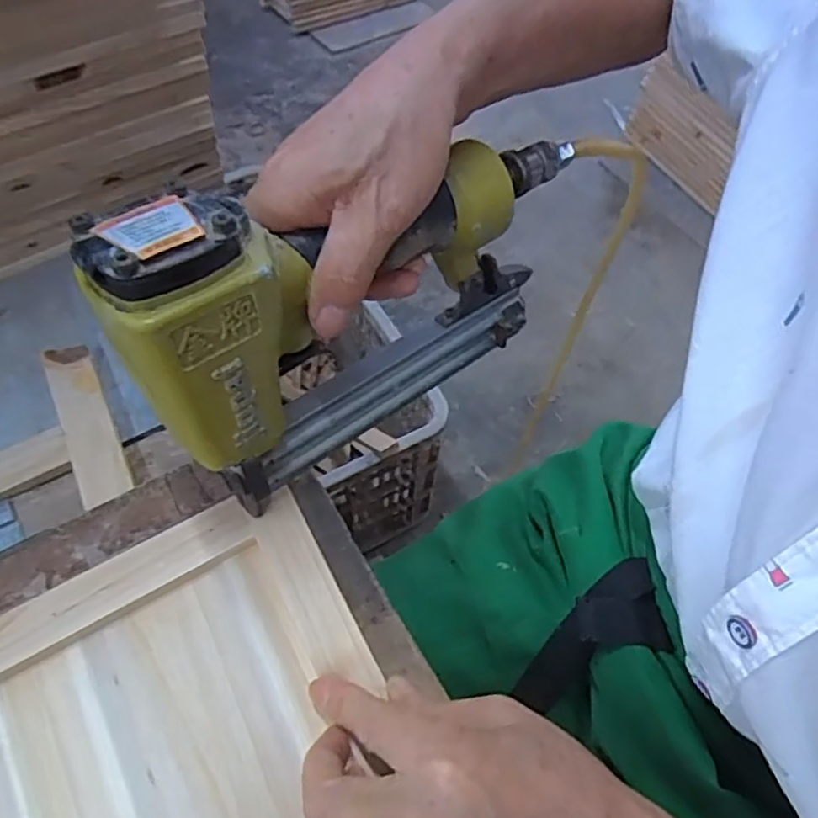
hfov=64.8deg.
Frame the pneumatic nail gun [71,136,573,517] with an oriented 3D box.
[{"bbox_3d":[-0.011,-0.063,0.315,0.244,0.156,0.052,-37,64,-23],"label":"pneumatic nail gun"}]

